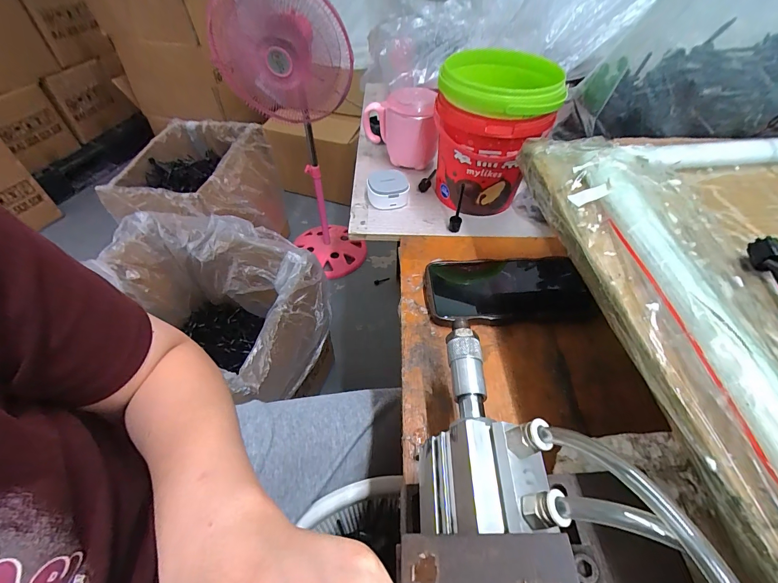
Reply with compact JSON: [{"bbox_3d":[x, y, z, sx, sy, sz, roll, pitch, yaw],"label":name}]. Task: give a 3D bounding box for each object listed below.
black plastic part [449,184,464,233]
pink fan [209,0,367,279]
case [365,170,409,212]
[{"bbox_3d":[0.081,-0.099,0.418,0.014,0.061,0.013,10,50,7],"label":"black plastic part"},{"bbox_3d":[-0.269,-0.456,1.128,0.330,0.855,0.359,-7,50,-7],"label":"pink fan"},{"bbox_3d":[-0.001,-0.137,0.467,0.054,0.032,0.051,-1,50,-2],"label":"case"}]

